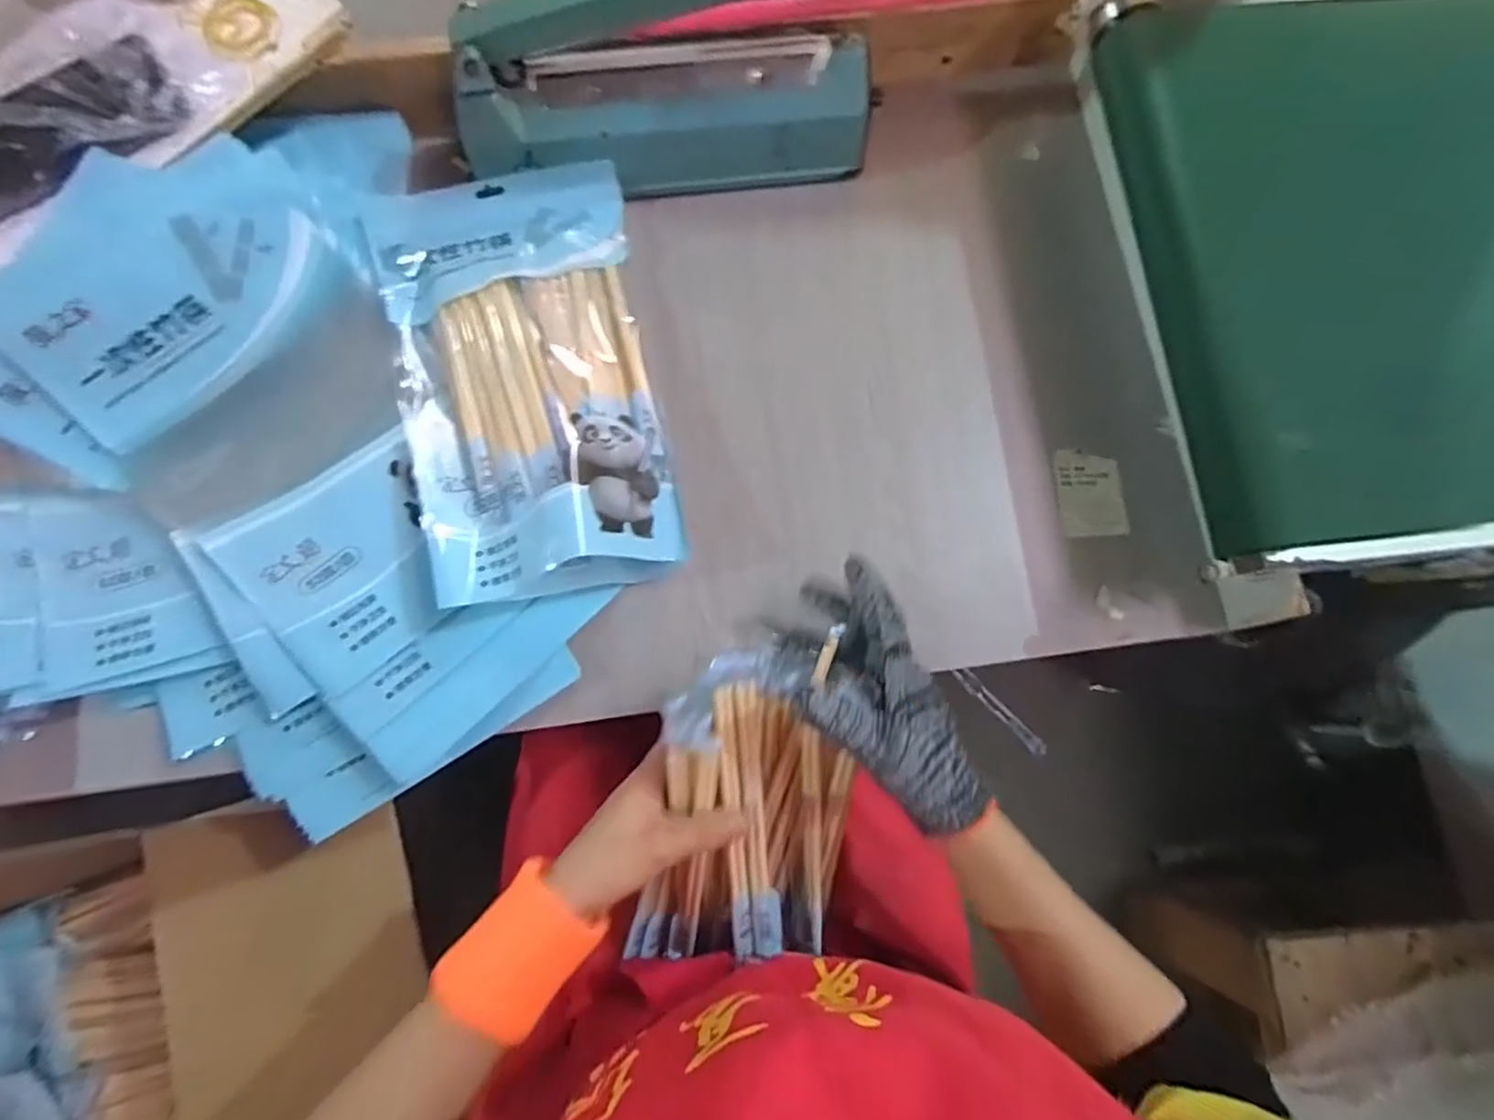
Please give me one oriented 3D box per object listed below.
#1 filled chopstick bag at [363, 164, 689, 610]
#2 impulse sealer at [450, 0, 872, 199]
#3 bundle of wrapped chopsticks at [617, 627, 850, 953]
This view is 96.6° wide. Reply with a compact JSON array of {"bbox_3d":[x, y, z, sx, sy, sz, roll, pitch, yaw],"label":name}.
[{"bbox_3d":[-0.157,-0.144,0.476,0.174,0.075,0.337,-16,80,-5],"label":"filled chopstick bag"},{"bbox_3d":[-0.058,-0.334,0.468,0.300,0.157,0.070,-11,79,-4],"label":"impulse sealer"},{"bbox_3d":[-0.004,0.166,0.418,0.130,0.041,0.230,2,110,-1],"label":"bundle of wrapped chopsticks"}]

